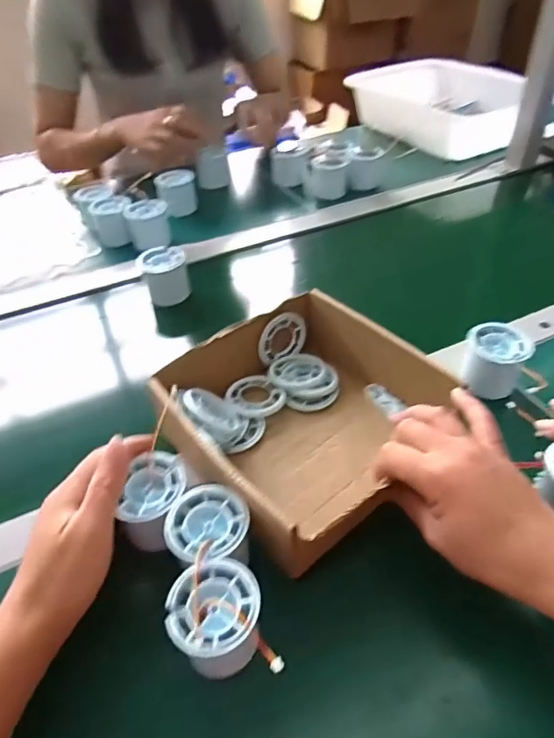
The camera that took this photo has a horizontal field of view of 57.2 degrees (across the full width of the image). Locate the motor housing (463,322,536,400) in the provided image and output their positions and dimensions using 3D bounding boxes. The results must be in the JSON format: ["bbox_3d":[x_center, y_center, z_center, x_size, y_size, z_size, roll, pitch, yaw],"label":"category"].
[{"bbox_3d":[0.208,-0.009,0.486,0.054,0.047,0.054,16,46,18],"label":"motor housing"}]

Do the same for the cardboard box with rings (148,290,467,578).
[{"bbox_3d":[0.019,0.036,0.436,0.198,0.072,0.191,-35,52,-30],"label":"cardboard box with rings"}]

